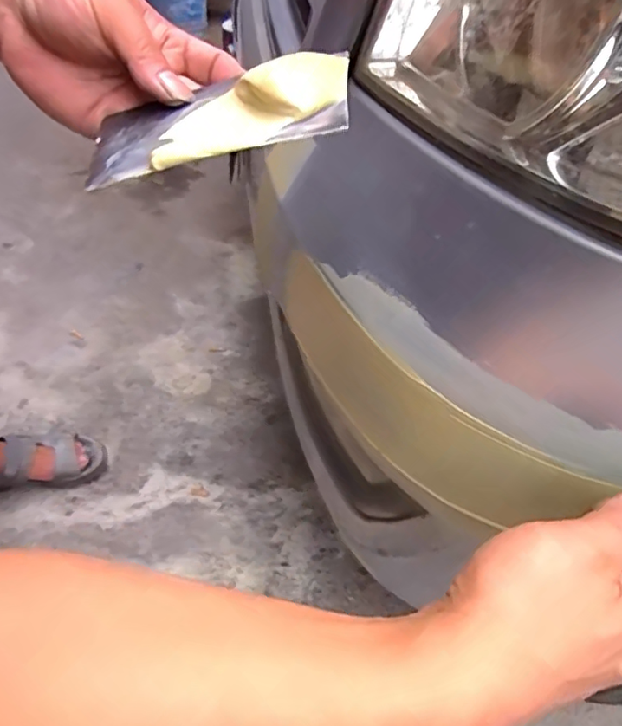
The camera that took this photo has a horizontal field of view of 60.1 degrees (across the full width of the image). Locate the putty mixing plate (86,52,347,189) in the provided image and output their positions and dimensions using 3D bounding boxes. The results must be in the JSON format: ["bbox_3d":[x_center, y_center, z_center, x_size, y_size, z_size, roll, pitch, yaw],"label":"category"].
[{"bbox_3d":[-0.046,-0.123,0.267,0.129,0.019,0.064,-13,50,7],"label":"putty mixing plate"}]

